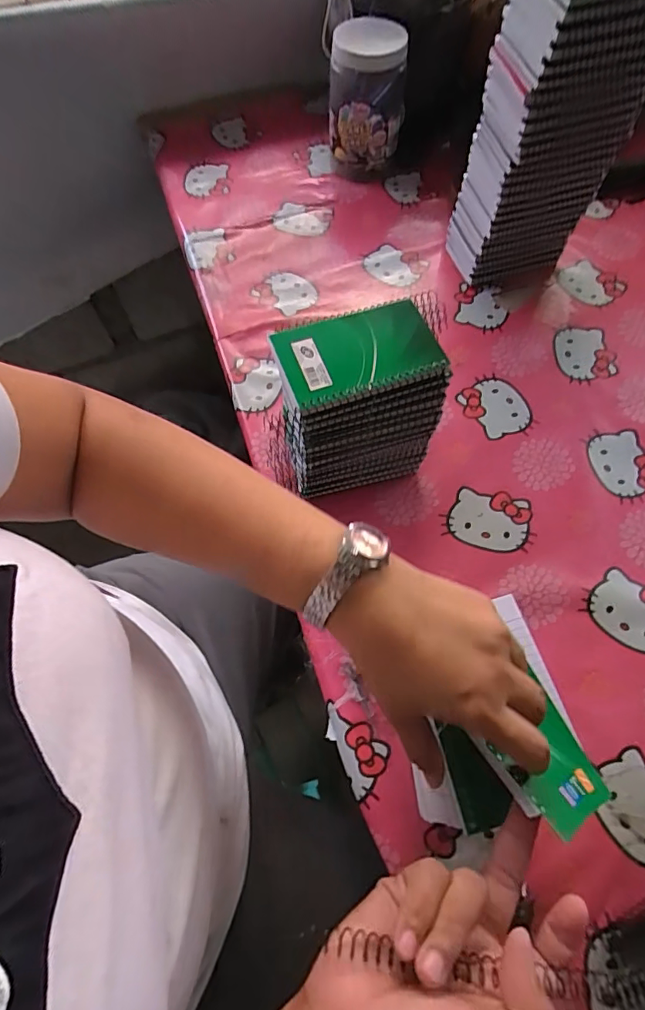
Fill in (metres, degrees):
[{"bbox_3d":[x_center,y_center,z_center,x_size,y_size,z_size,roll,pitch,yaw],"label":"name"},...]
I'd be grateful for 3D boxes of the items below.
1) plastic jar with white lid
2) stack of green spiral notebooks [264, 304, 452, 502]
[{"bbox_3d":[0.062,-0.566,0.693,0.103,0.153,0.108,0,66,1],"label":"plastic jar with white lid"},{"bbox_3d":[0.029,-0.092,0.477,0.140,0.171,0.095,-17,67,-7],"label":"stack of green spiral notebooks"}]

